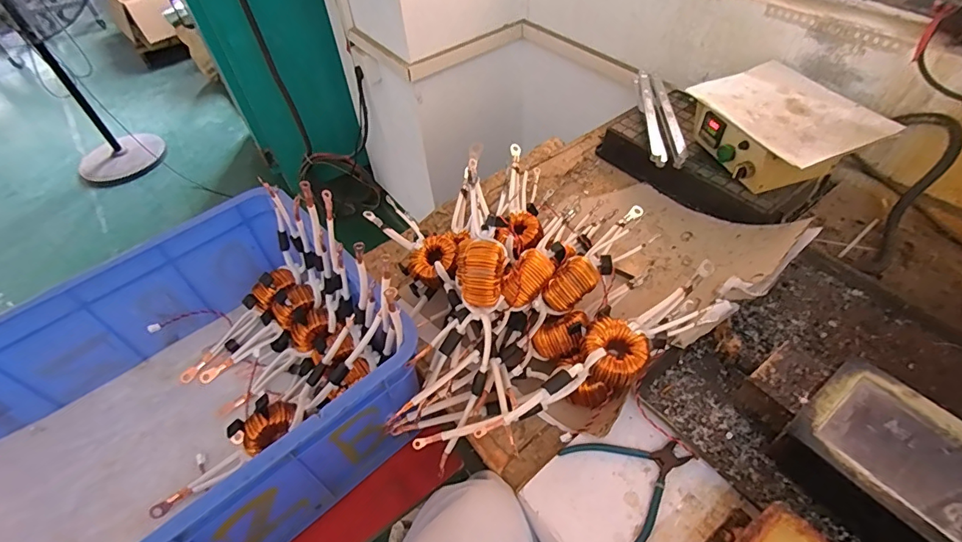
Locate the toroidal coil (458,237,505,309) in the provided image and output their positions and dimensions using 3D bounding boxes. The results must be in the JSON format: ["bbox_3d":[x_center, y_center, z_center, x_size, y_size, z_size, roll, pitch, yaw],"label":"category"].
[{"bbox_3d":[0.002,0.006,0.585,0.057,0.071,0.071,-3,49,2],"label":"toroidal coil"}]

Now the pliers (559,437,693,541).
[{"bbox_3d":[0.180,0.238,0.530,0.130,0.007,0.125,-20,51,-12],"label":"pliers"}]

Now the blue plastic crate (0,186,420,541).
[{"bbox_3d":[-0.416,0.194,0.583,0.588,0.200,0.404,-36,56,-24],"label":"blue plastic crate"}]

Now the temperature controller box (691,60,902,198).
[{"bbox_3d":[0.498,-0.236,0.783,0.201,0.092,0.247,-19,50,-11],"label":"temperature controller box"}]

